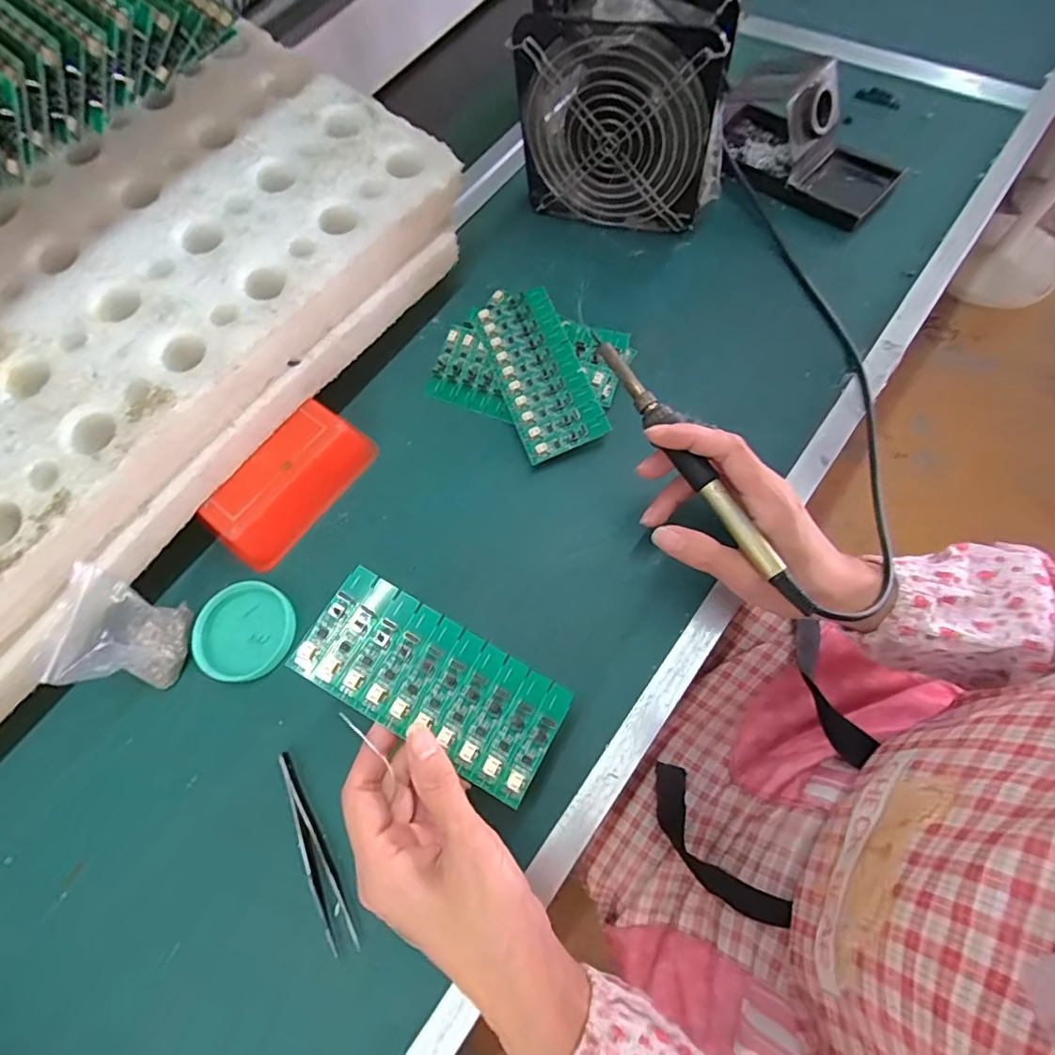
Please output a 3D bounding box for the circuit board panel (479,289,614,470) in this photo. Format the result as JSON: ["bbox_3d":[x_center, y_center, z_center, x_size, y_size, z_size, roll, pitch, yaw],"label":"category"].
[{"bbox_3d":[0.008,-0.121,0.418,0.064,0.008,0.138,-23,74,4],"label":"circuit board panel"}]

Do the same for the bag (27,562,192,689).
[{"bbox_3d":[-0.256,0.067,0.344,0.028,0.082,0.065,-11,63,29],"label":"bag"}]

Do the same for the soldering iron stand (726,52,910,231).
[{"bbox_3d":[0.236,-0.334,0.460,0.162,0.066,0.085,40,78,15],"label":"soldering iron stand"}]

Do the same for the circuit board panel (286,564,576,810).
[{"bbox_3d":[-0.050,0.081,0.288,0.138,0.005,0.063,30,70,3],"label":"circuit board panel"}]

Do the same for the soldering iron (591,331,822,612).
[{"bbox_3d":[0.097,-0.037,0.313,0.015,0.013,0.202,-30,75,-9],"label":"soldering iron"}]

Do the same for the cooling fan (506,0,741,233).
[{"bbox_3d":[0.074,-0.329,0.429,0.157,0.150,0.060,16,73,8],"label":"cooling fan"}]

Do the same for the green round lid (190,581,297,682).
[{"bbox_3d":[-0.198,0.072,0.377,0.064,0.011,0.065,-2,67,5],"label":"green round lid"}]

